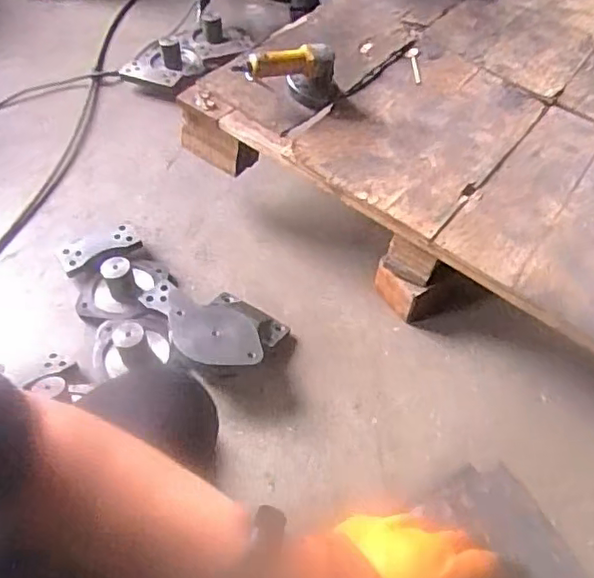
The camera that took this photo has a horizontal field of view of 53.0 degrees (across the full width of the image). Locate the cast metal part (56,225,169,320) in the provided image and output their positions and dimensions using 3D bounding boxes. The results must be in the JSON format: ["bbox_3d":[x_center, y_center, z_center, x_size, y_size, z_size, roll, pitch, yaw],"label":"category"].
[{"bbox_3d":[-0.334,-0.038,1.090,0.166,0.074,0.210,-23,57,-19],"label":"cast metal part"}]

